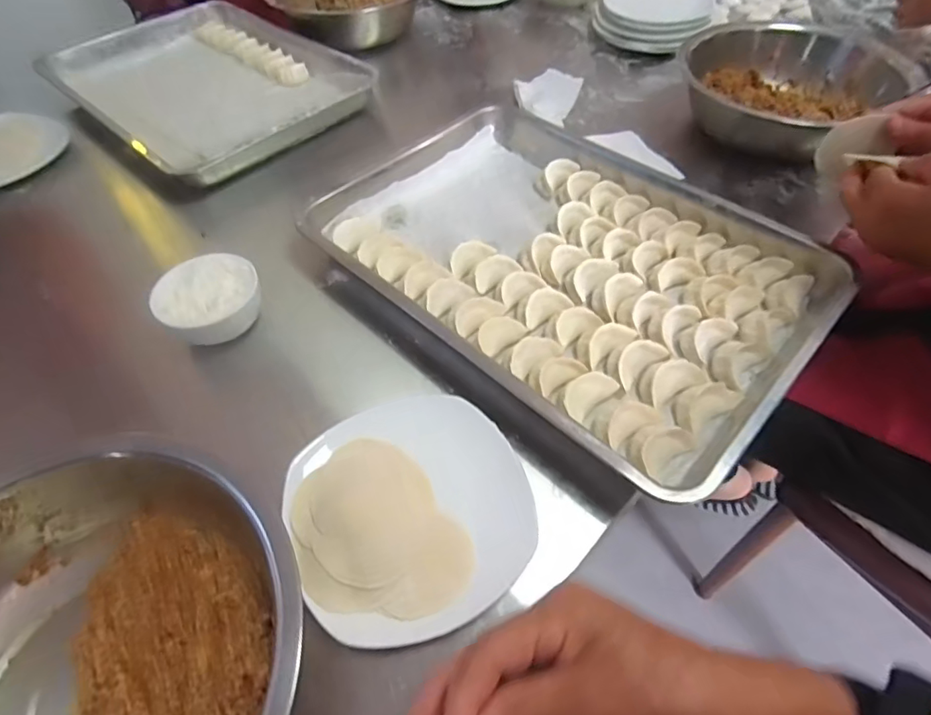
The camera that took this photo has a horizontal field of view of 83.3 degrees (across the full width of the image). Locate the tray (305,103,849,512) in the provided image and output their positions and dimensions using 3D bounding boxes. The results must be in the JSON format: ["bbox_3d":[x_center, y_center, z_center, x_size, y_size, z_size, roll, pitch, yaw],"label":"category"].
[{"bbox_3d":[0.100,-0.110,0.556,0.479,0.051,0.350,37,62,25],"label":"tray"}]

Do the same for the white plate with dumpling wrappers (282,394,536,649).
[{"bbox_3d":[-0.040,0.112,0.385,0.173,0.031,0.162,-12,53,-8],"label":"white plate with dumpling wrappers"}]

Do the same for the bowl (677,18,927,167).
[{"bbox_3d":[0.434,-0.362,0.713,0.259,0.104,0.214,-18,54,-12],"label":"bowl"}]

